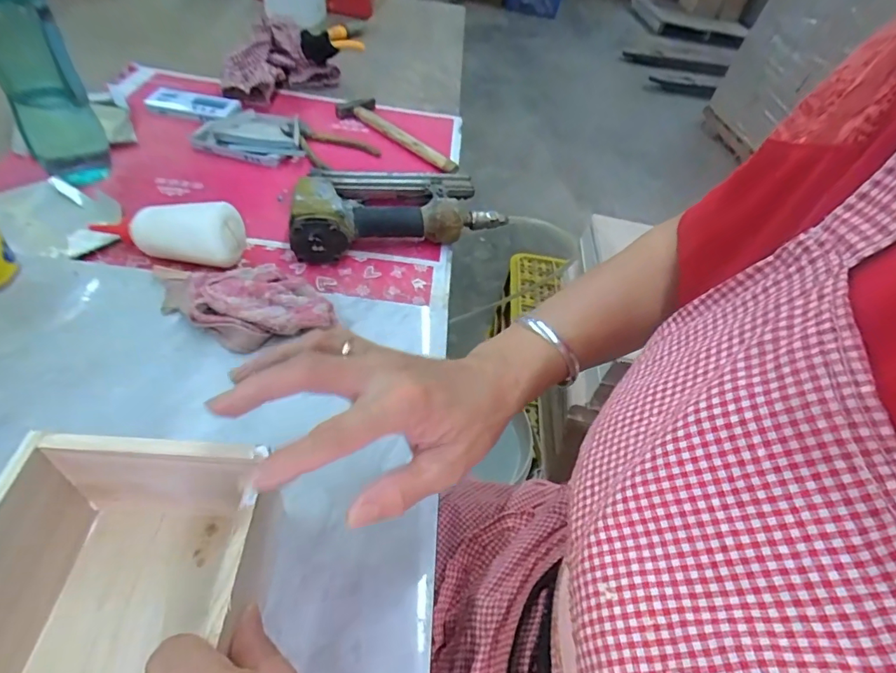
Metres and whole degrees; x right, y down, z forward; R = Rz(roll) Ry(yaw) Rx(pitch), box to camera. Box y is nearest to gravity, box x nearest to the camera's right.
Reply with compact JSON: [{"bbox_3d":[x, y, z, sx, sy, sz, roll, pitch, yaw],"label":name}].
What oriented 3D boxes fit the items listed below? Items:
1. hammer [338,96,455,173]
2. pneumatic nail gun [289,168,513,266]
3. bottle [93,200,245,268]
[{"bbox_3d":[-0.082,-0.327,0.755,0.264,0.024,0.059,37,51,21],"label":"hammer"},{"bbox_3d":[-0.068,-0.163,0.576,0.246,0.067,0.133,-13,51,-17],"label":"pneumatic nail gun"},{"bbox_3d":[-0.296,-0.116,0.499,0.162,0.059,0.052,11,47,1],"label":"bottle"}]

